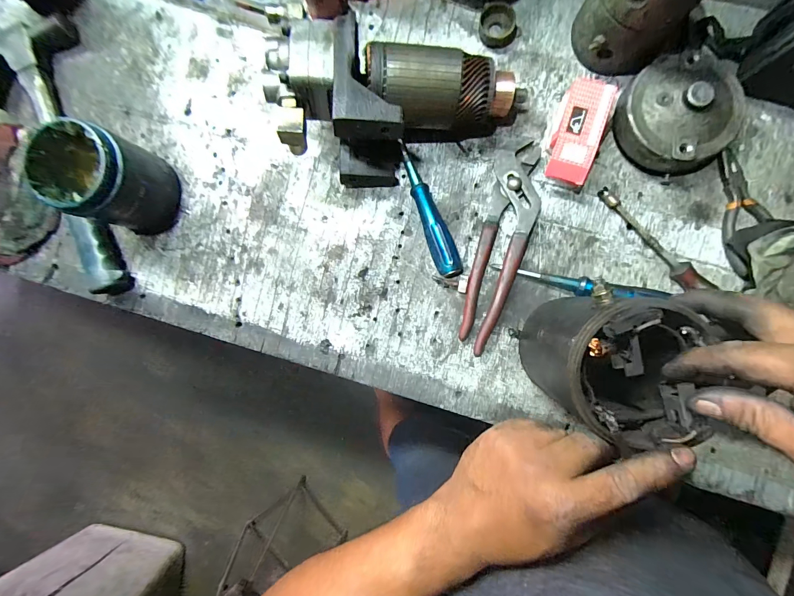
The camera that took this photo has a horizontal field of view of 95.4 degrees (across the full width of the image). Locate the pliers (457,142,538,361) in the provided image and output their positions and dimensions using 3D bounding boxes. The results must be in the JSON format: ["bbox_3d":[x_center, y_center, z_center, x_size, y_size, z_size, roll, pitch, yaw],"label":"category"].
[{"bbox_3d":[0.115,-0.056,0.396,0.051,0.021,0.229,12,91,5],"label":"pliers"}]

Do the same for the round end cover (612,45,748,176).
[{"bbox_3d":[0.285,-0.186,0.366,0.106,0.058,0.112,0,90,5],"label":"round end cover"}]

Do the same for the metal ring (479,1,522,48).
[{"bbox_3d":[0.114,-0.299,0.397,0.045,0.018,0.038,11,91,5],"label":"metal ring"}]

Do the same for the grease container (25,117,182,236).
[{"bbox_3d":[-0.318,-0.131,0.397,0.104,0.108,0.091,12,91,5],"label":"grease container"}]

